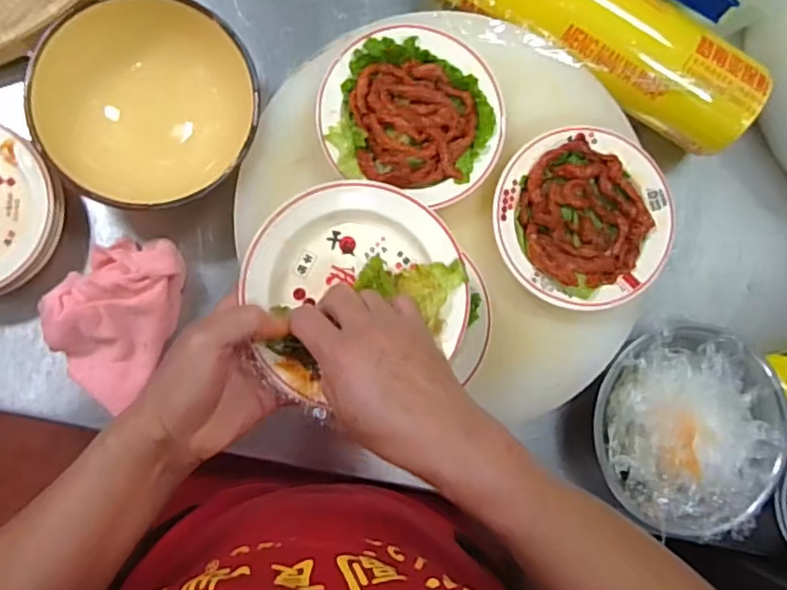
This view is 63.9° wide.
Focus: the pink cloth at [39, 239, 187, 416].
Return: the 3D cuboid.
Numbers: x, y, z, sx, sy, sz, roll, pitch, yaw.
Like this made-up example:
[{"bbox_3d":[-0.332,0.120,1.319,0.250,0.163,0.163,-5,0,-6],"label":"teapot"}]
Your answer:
[{"bbox_3d":[-0.248,0.016,0.561,0.106,0.049,0.155,33,83,-4],"label":"pink cloth"}]

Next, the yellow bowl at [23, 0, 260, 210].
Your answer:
[{"bbox_3d":[-0.214,-0.165,0.566,0.182,0.095,0.165,-13,88,-8],"label":"yellow bowl"}]

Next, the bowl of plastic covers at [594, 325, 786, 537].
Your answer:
[{"bbox_3d":[0.289,0.128,0.622,0.189,0.089,0.183,0,86,-7],"label":"bowl of plastic covers"}]

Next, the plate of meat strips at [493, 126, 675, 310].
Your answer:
[{"bbox_3d":[0.167,-0.068,0.563,0.157,0.032,0.155,0,86,-7],"label":"plate of meat strips"}]

